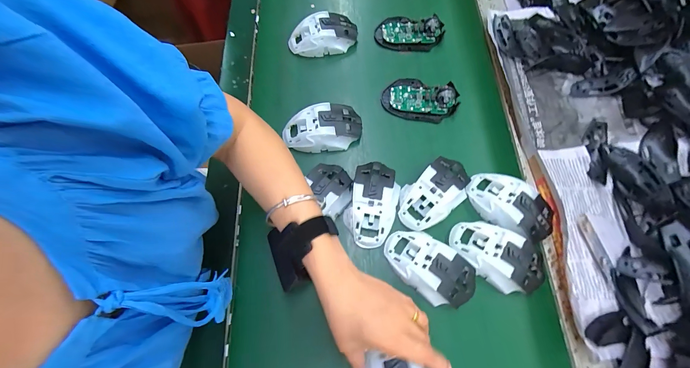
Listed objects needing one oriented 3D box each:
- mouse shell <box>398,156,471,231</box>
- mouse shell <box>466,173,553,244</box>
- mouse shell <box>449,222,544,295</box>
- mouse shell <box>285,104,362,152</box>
[{"bbox_3d":[0.120,0.010,0.406,0.111,0.023,0.065,-36,71,-11],"label":"mouse shell"},{"bbox_3d":[0.221,0.028,0.404,0.113,0.033,0.064,35,74,15],"label":"mouse shell"},{"bbox_3d":[0.190,0.088,0.376,0.113,0.027,0.065,22,71,11],"label":"mouse shell"},{"bbox_3d":[-0.034,-0.084,0.450,0.114,0.033,0.062,-6,68,1],"label":"mouse shell"}]

